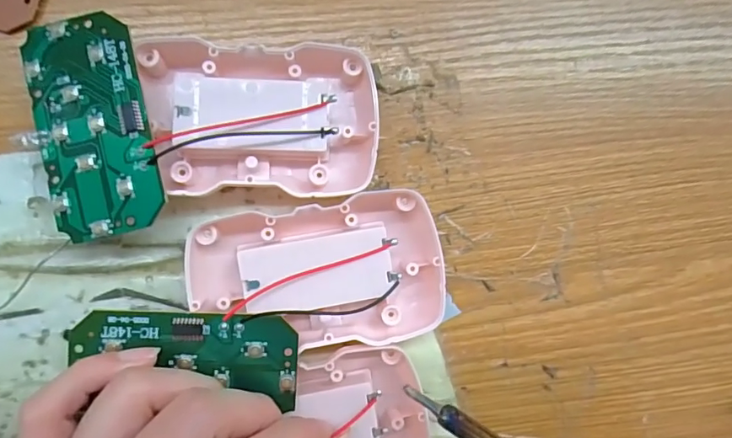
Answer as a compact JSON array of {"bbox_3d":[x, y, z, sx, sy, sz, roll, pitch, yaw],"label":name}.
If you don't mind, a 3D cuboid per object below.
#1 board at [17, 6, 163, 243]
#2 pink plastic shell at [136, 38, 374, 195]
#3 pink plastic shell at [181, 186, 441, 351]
[{"bbox_3d":[-0.091,-0.031,0.160,0.036,0.004,0.073,-12,88,1],"label":"board"},{"bbox_3d":[-0.038,-0.036,0.176,0.082,0.018,0.053,1,89,-8],"label":"pink plastic shell"},{"bbox_3d":[-0.017,0.019,0.176,0.088,0.023,0.052,-2,90,-8],"label":"pink plastic shell"}]

